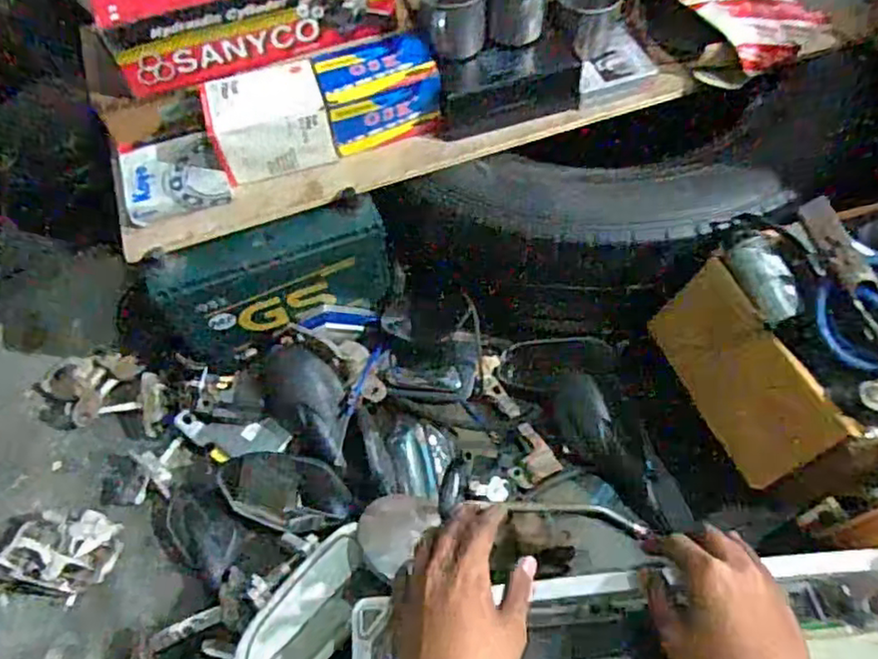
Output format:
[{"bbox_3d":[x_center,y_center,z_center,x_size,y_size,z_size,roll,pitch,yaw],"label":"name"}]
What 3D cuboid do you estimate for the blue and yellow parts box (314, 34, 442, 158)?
[{"bbox_3d":[-0.058,-0.236,0.646,0.111,0.067,0.076,-15,60,-7],"label":"blue and yellow parts box"}]

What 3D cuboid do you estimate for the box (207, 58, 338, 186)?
[{"bbox_3d":[-0.165,-0.203,0.626,0.109,0.052,0.077,-17,60,-8],"label":"box"}]

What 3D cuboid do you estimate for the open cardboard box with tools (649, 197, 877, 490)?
[{"bbox_3d":[0.394,-0.002,0.594,0.306,0.182,0.214,-17,60,-8],"label":"open cardboard box with tools"}]

